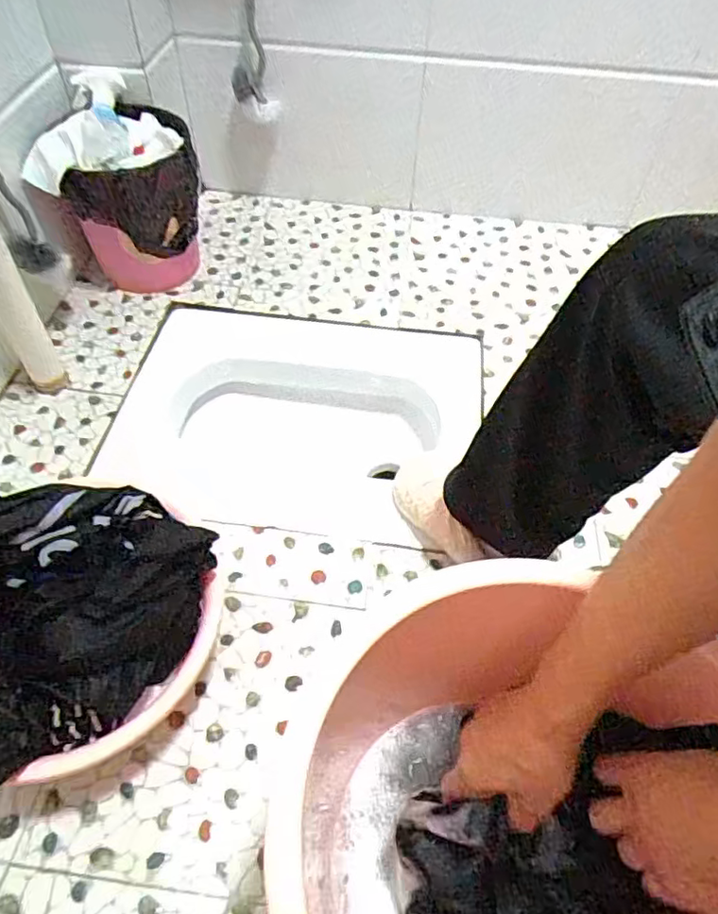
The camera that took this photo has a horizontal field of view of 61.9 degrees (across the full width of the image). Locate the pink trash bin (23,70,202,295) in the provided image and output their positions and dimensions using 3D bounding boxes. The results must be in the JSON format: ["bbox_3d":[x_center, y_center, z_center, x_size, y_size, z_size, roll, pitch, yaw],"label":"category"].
[{"bbox_3d":[-0.396,-0.455,1.056,0.233,0.289,0.216,2,52,-1],"label":"pink trash bin"}]

